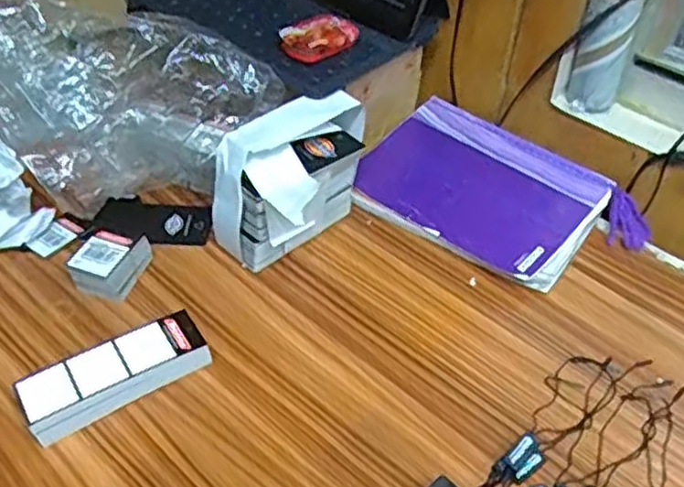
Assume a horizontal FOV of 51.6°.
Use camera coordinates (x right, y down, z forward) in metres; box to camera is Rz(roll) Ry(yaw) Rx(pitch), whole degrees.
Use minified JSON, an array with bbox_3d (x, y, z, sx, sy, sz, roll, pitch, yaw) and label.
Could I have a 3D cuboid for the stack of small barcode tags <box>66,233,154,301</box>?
[{"bbox_3d":[-0.179,0.015,0.546,0.042,0.036,0.054,13,44,10],"label":"stack of small barcode tags"}]

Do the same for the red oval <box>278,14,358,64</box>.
[{"bbox_3d":[-0.020,-0.177,0.609,0.066,0.019,0.044,-33,54,-32],"label":"red oval"}]

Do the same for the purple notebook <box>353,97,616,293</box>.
[{"bbox_3d":[0.124,-0.051,0.635,0.201,0.029,0.157,28,49,24],"label":"purple notebook"}]

